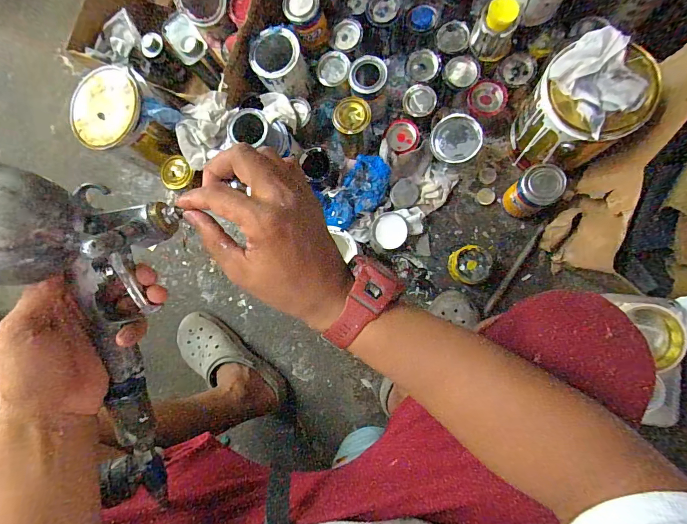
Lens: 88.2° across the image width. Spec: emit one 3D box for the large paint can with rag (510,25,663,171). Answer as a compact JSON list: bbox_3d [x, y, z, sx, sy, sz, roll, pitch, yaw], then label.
[{"bbox_3d":[0.398,-0.258,0.610,0.151,0.205,0.150,-1,86,8],"label":"large paint can with rag"}]

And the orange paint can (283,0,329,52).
[{"bbox_3d":[-0.078,-0.514,0.749,0.073,0.093,0.077,-1,86,8],"label":"orange paint can"}]

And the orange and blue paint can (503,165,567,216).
[{"bbox_3d":[0.356,-0.130,0.679,0.067,0.141,0.072,-36,82,4],"label":"orange and blue paint can"}]

